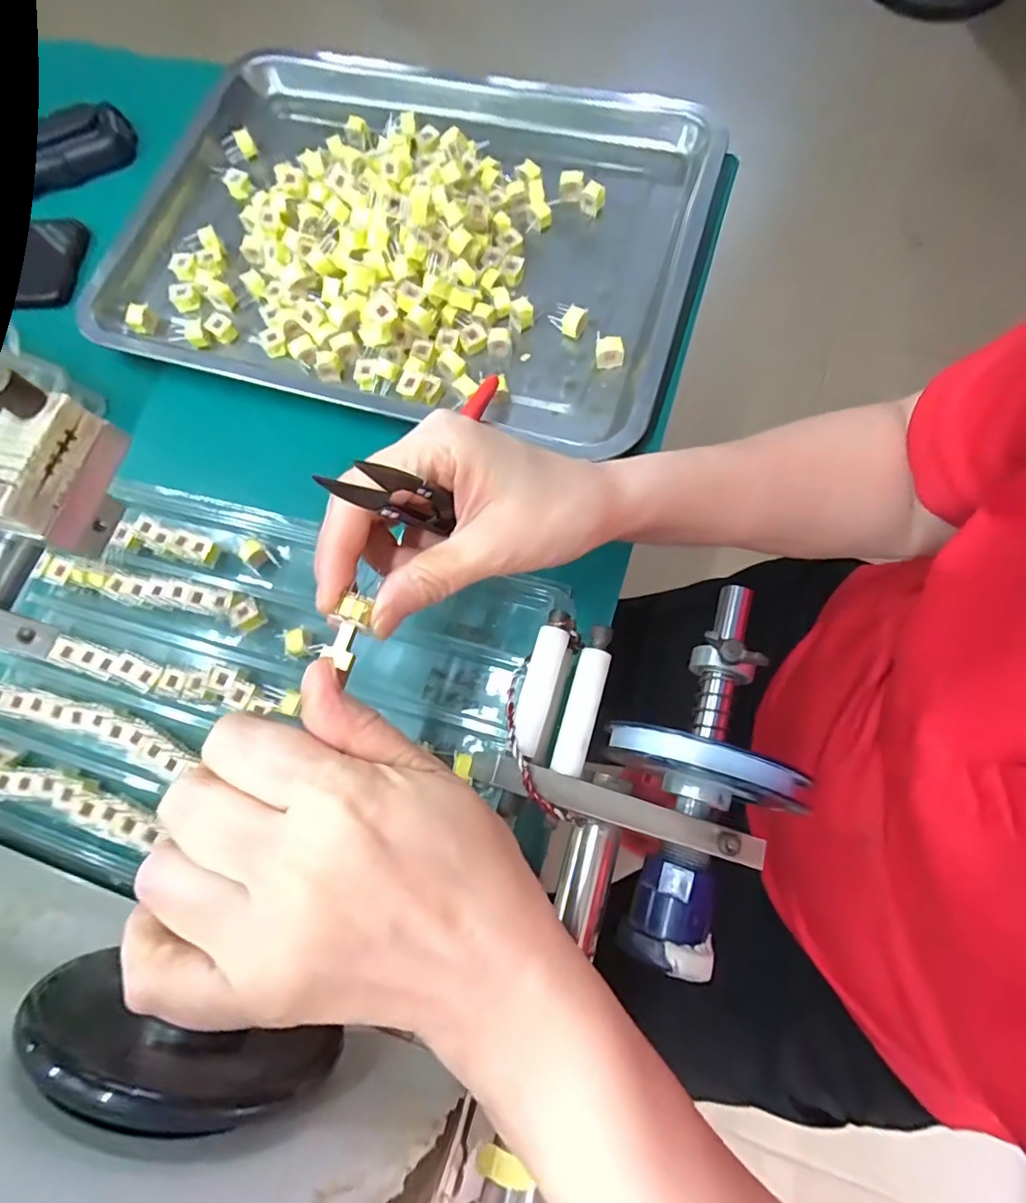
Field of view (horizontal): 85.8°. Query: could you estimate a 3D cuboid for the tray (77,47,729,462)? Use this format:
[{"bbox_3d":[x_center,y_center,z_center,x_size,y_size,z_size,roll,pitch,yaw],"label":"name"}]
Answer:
[{"bbox_3d":[-0.080,-0.260,0.382,0.407,0.038,0.290,15,74,9],"label":"tray"}]

